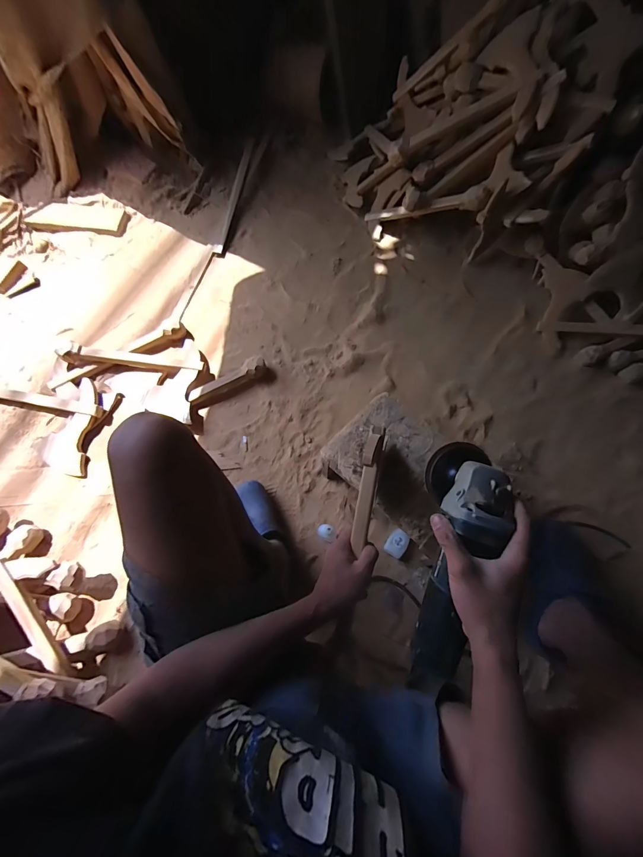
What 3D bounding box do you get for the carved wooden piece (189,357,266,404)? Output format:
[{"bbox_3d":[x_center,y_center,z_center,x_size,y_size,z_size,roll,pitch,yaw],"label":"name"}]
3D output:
[{"bbox_3d":[-0.251,-0.126,0.935,0.219,0.050,0.046,-27,73,-10],"label":"carved wooden piece"}]

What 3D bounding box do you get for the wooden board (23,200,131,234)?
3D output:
[{"bbox_3d":[-0.786,-0.689,1.127,0.301,0.022,0.120,1,69,5],"label":"wooden board"}]

